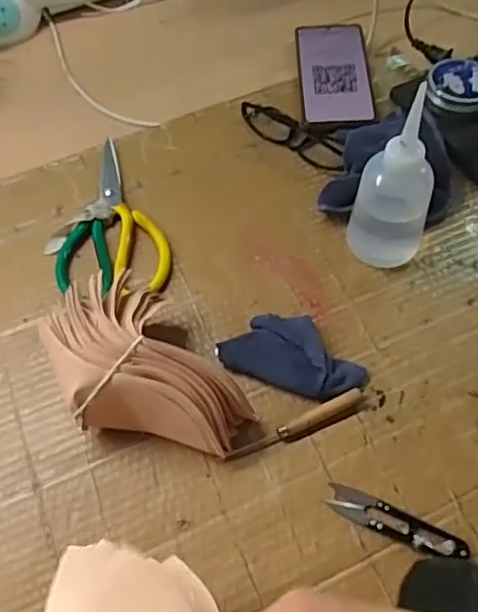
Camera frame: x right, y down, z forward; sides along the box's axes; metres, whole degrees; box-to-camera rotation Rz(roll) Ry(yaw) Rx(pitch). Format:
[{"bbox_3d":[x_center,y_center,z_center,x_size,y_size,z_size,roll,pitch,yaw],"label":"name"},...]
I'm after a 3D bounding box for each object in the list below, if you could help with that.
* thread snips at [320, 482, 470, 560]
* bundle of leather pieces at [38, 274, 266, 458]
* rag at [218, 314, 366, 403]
[{"bbox_3d":[0.111,0.154,0.447,0.099,0.008,0.022,23,62,16],"label":"thread snips"},{"bbox_3d":[-0.077,0.054,0.470,0.102,0.082,0.157,-39,64,-20],"label":"bundle of leather pieces"},{"bbox_3d":[0.047,0.039,0.512,0.112,0.020,0.064,20,61,14],"label":"rag"}]

